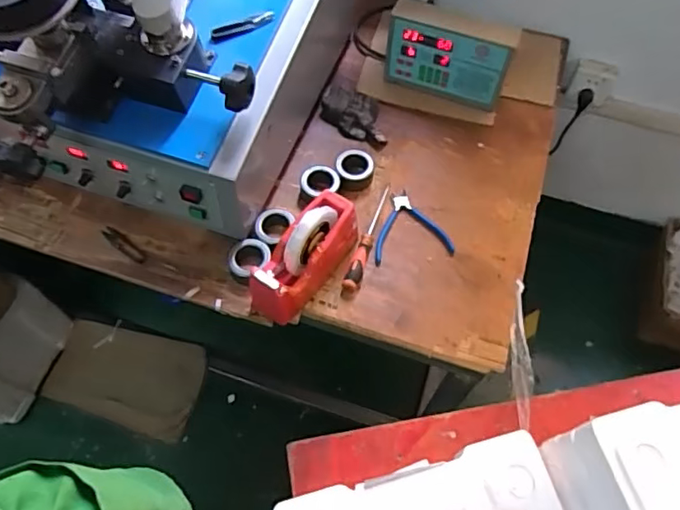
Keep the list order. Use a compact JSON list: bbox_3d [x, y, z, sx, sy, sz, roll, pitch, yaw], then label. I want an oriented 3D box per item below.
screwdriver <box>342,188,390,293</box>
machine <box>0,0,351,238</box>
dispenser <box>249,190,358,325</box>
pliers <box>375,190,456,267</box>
[{"bbox_3d":[0.052,-0.030,0.914,0.024,0.024,0.212,19,62,10],"label":"screwdriver"},{"bbox_3d":[-0.296,-0.406,0.787,0.471,0.588,0.566,17,62,8],"label":"machine"},{"bbox_3d":[-0.053,-0.001,0.842,0.084,0.118,0.195,36,66,18],"label":"dispenser"},{"bbox_3d":[0.115,-0.054,0.934,0.130,0.018,0.137,-7,61,-5],"label":"pliers"}]

